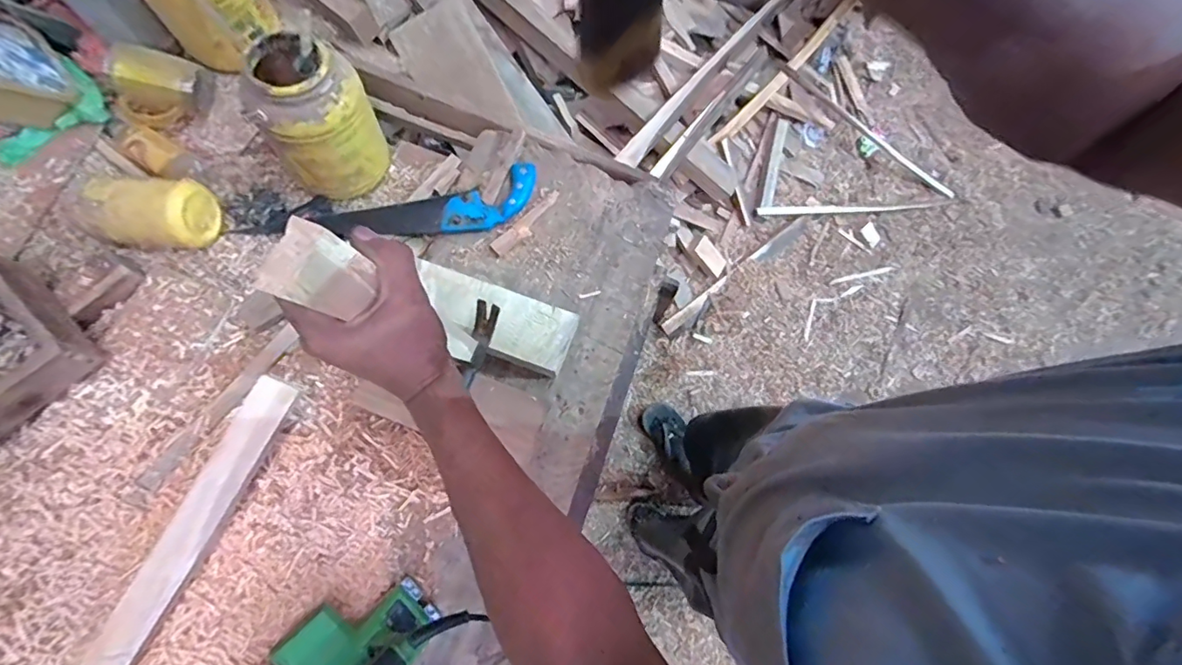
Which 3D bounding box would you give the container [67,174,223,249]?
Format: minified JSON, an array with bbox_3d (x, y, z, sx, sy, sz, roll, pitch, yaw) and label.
[{"bbox_3d":[-0.632,-0.163,0.713,0.160,0.089,0.088,1,72,0],"label":"container"}]

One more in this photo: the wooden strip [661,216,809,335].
[{"bbox_3d":[0.455,-0.187,1.546,0.601,0.035,0.045,-37,75,-12],"label":"wooden strip"}]

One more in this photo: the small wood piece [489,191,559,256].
[{"bbox_3d":[-0.104,-0.183,0.841,0.027,0.006,0.147,43,76,13],"label":"small wood piece"}]

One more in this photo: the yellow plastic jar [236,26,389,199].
[{"bbox_3d":[-0.406,-0.325,0.755,0.150,0.203,0.158,-32,75,-10],"label":"yellow plastic jar"}]

